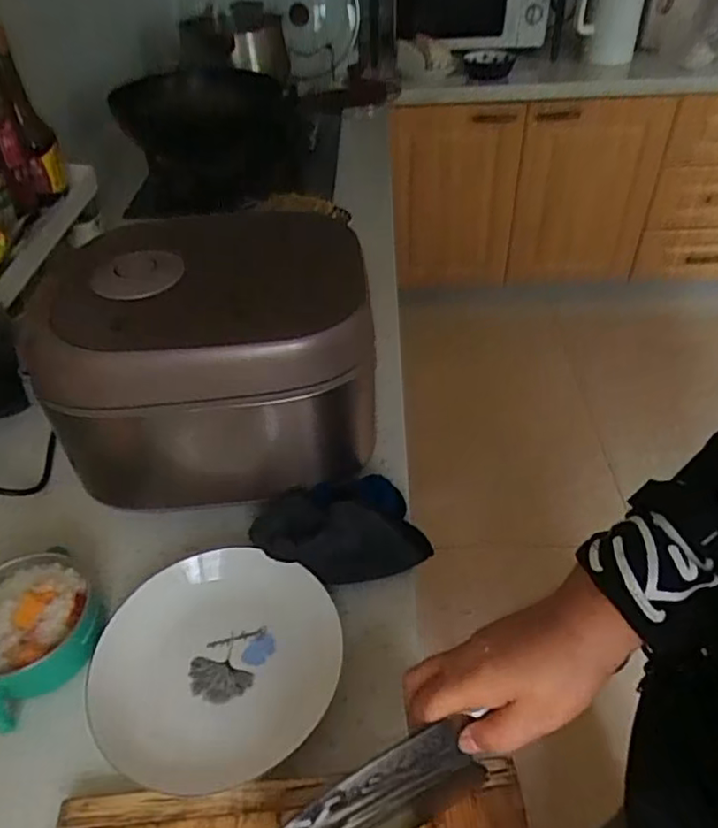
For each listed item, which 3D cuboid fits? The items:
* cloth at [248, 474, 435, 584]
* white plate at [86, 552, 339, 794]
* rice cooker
[{"bbox_3d":[-0.019,0.102,0.570,0.150,0.050,0.097,-18,45,-14],"label":"cloth"},{"bbox_3d":[-0.115,0.198,0.500,0.177,0.038,0.186,-3,43,2],"label":"white plate"},{"bbox_3d":[-0.136,-0.065,0.623,0.295,0.185,0.242,-7,43,-3],"label":"rice cooker"}]

